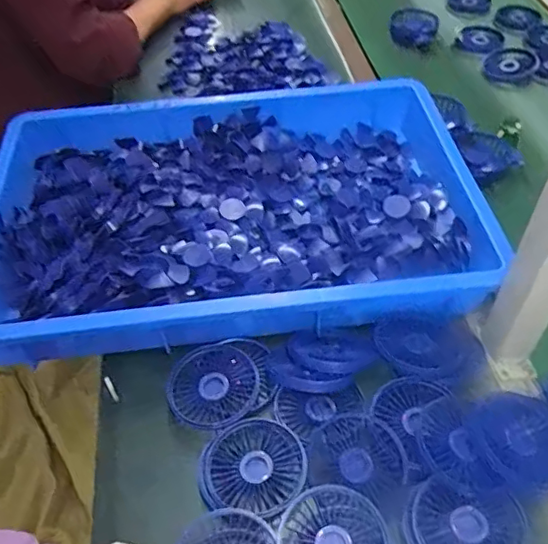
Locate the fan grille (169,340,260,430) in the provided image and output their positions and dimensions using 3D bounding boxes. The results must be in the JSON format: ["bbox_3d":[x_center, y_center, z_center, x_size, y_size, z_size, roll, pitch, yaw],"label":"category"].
[{"bbox_3d":[-0.062,0.116,0.573,0.089,0.009,0.083,-1,66,3],"label":"fan grille"}]

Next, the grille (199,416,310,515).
[{"bbox_3d":[-0.018,0.174,0.518,0.093,0.022,0.089,0,48,0],"label":"grille"}]

